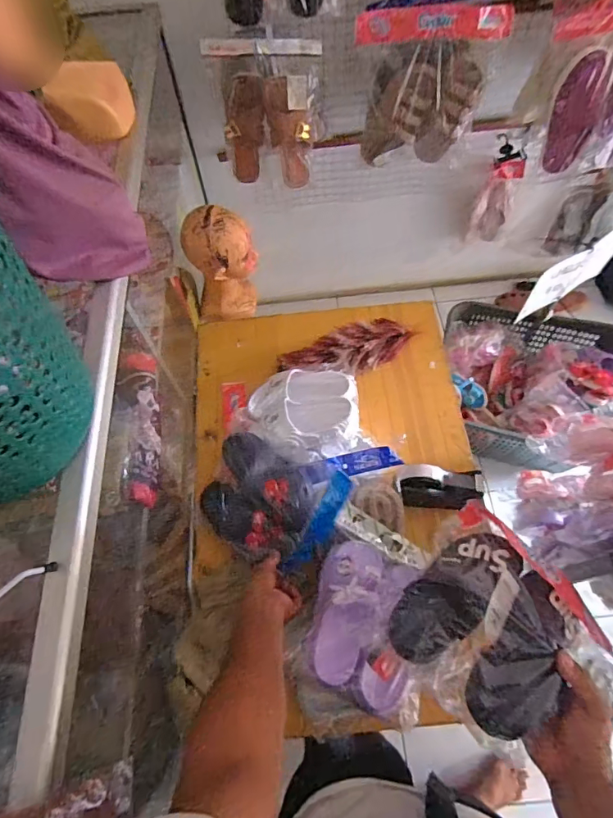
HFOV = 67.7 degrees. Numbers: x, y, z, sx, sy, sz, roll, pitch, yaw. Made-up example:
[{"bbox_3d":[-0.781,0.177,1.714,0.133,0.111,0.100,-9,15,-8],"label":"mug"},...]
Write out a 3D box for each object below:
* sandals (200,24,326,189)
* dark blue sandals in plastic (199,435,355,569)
[{"bbox_3d":[-0.083,-0.661,1.044,0.242,0.289,0.070,2,64,4],"label":"sandals"},{"bbox_3d":[-0.070,0.155,0.783,0.235,0.107,0.177,28,69,16],"label":"dark blue sandals in plastic"}]

